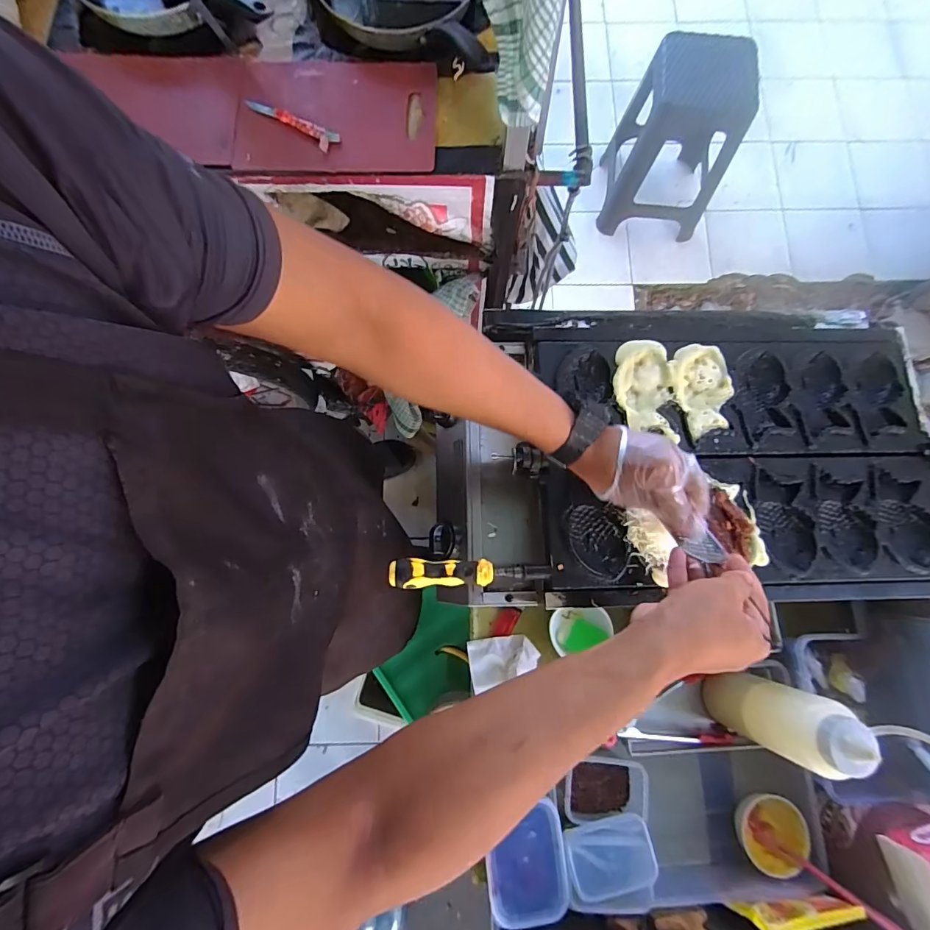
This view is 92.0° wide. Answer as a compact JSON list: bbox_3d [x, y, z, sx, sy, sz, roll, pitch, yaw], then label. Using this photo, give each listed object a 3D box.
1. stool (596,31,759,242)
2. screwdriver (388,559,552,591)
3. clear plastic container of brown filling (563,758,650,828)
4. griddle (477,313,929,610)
[{"bbox_3d":[0.655,-1.015,1.397,0.330,0.443,0.363,9,79,2],"label":"stool"},{"bbox_3d":[0.006,0.129,0.534,0.187,0.031,0.034,1,78,-3],"label":"screwdriver"},{"bbox_3d":[0.186,0.432,0.603,0.107,0.045,0.068,-1,79,0],"label":"clear plastic container of brown filling"},{"bbox_3d":[0.308,-0.010,0.597,0.563,0.109,0.384,2,78,2],"label":"griddle"}]

